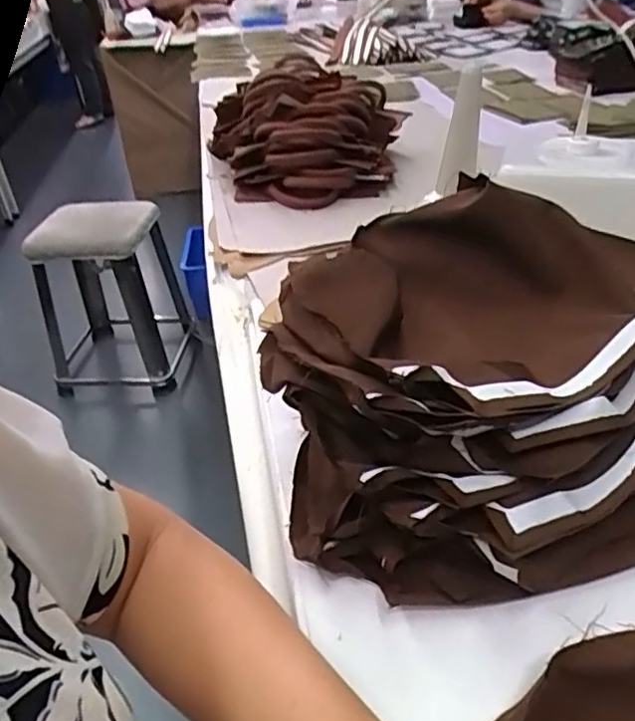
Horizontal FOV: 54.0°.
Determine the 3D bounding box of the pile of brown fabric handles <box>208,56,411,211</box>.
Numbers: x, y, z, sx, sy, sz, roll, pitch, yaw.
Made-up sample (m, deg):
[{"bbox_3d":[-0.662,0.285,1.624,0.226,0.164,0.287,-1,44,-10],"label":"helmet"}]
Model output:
[{"bbox_3d":[-0.018,-0.403,1.083,0.342,0.156,0.322,-7,35,-3],"label":"pile of brown fabric handles"}]

